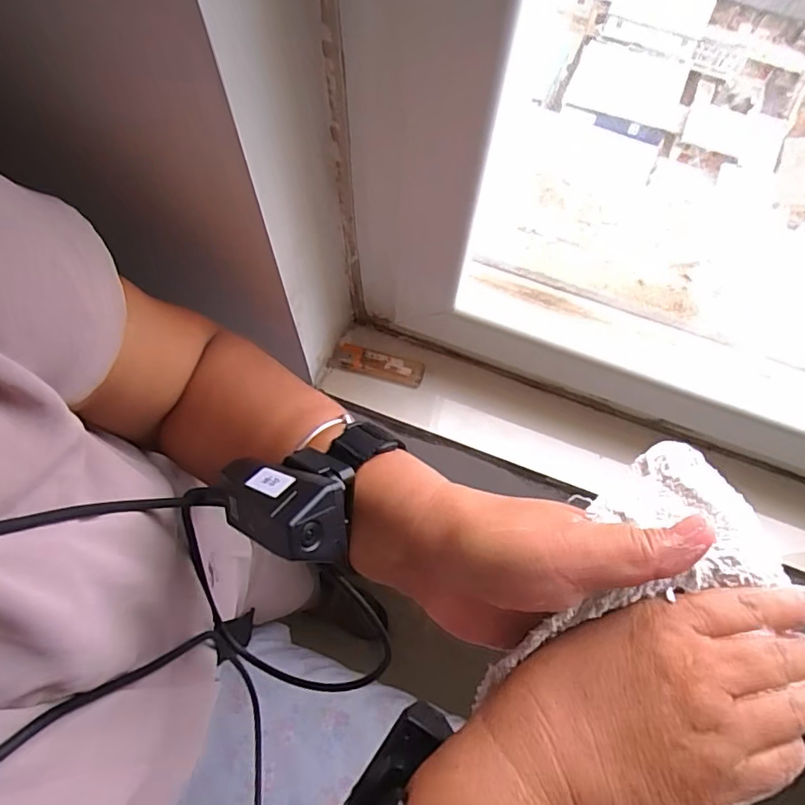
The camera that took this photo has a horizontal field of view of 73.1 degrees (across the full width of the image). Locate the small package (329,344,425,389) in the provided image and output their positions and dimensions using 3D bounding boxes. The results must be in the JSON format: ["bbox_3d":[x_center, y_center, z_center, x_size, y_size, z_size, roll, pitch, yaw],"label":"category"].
[{"bbox_3d":[-0.023,-0.034,0.506,0.086,0.016,0.026,13,68,4],"label":"small package"}]

